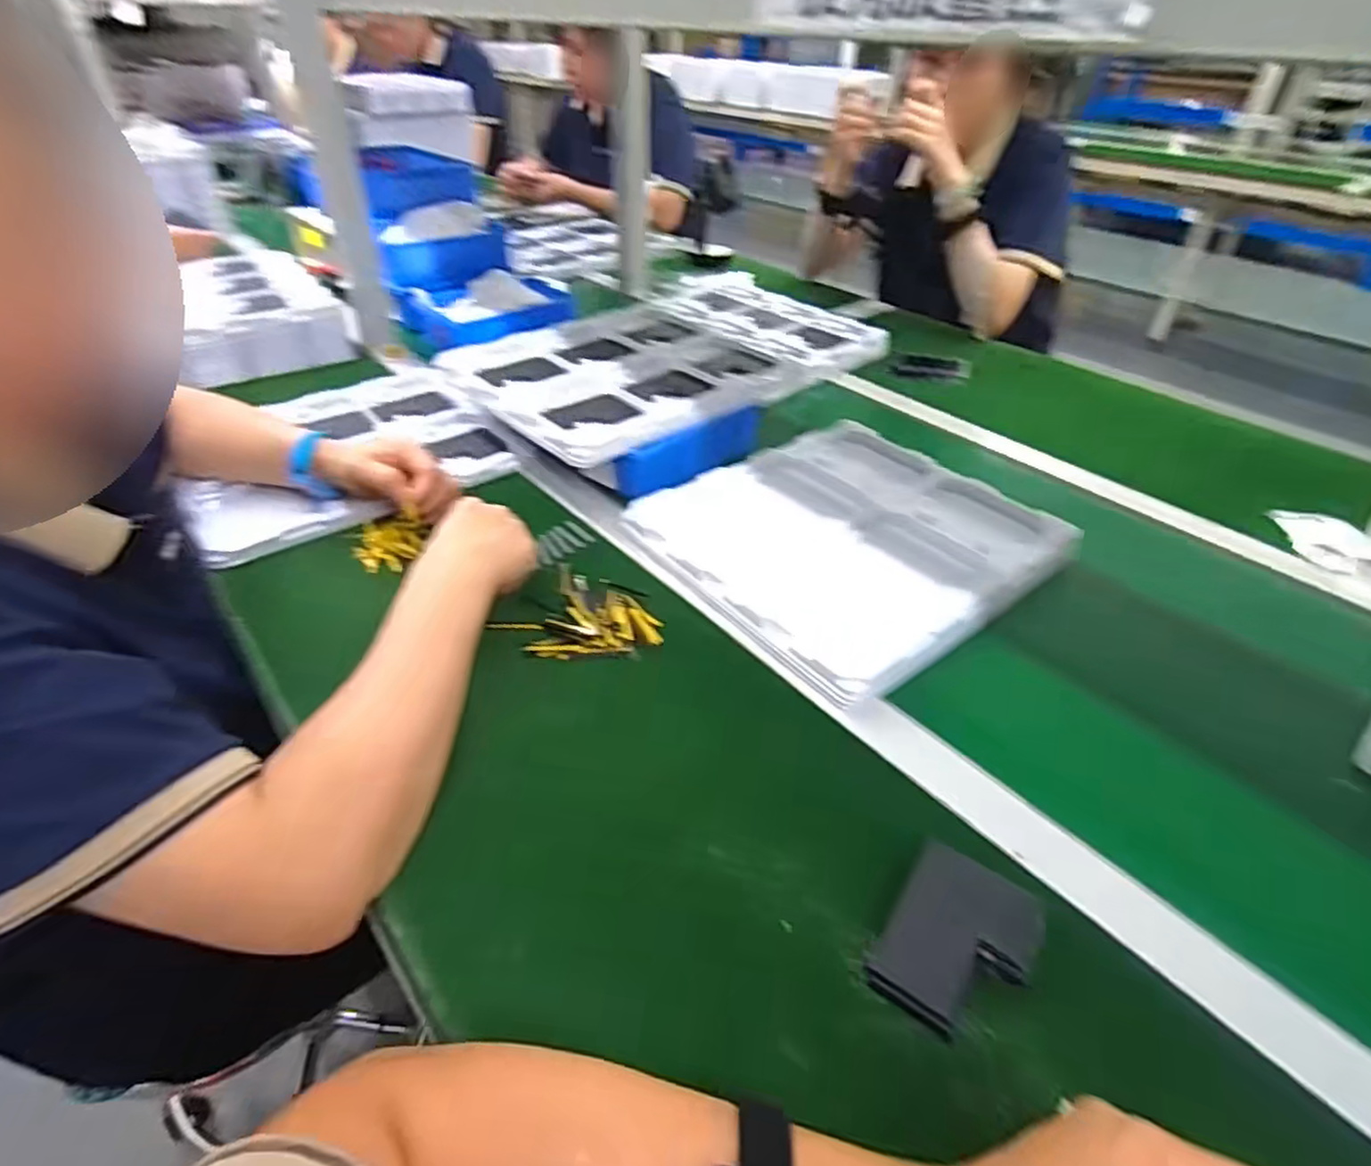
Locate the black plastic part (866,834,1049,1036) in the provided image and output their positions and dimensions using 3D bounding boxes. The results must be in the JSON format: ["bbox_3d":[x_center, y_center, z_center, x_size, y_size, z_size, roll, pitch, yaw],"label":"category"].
[{"bbox_3d":[0.142,0.187,0.367,0.067,0.019,0.088,25,45,26],"label":"black plastic part"}]

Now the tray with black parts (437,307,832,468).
[{"bbox_3d":[-0.060,-0.233,0.771,0.335,0.030,0.266,-27,47,-31],"label":"tray with black parts"}]

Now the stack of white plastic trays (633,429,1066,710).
[{"bbox_3d":[0.144,-0.042,0.638,0.317,0.030,0.279,-27,47,-31],"label":"stack of white plastic trays"}]

